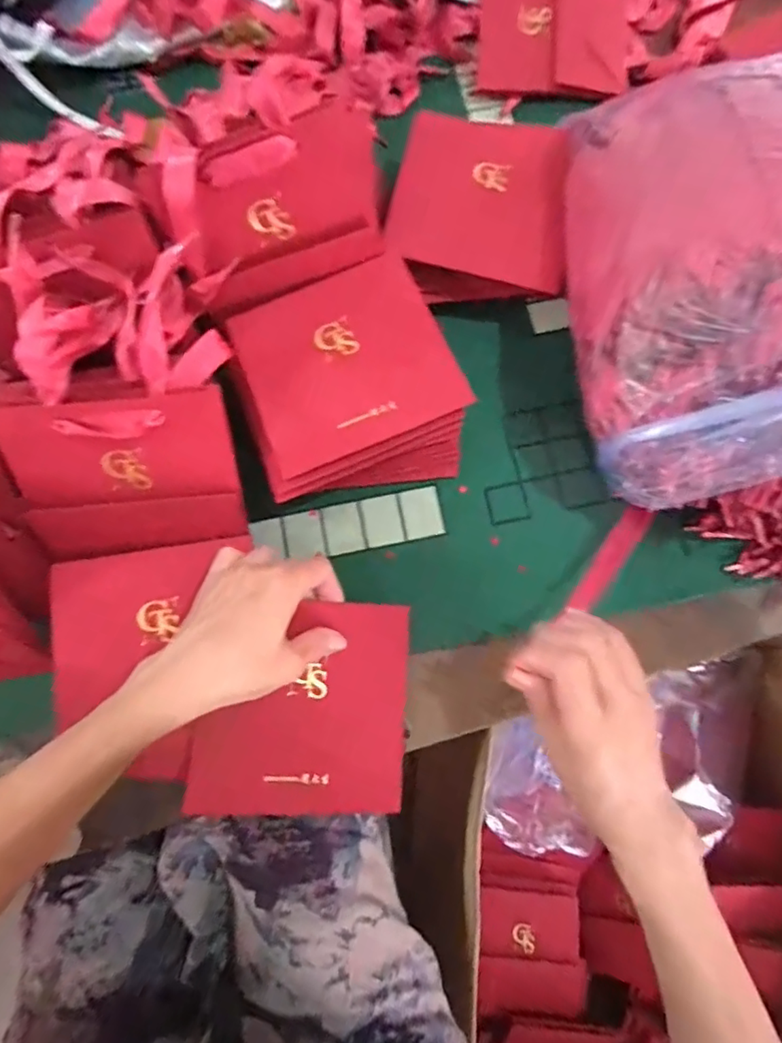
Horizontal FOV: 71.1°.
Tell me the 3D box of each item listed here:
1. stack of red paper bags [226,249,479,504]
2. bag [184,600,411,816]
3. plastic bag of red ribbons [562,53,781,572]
[{"bbox_3d":[-0.034,-0.099,0.418,0.149,0.065,0.164,-22,77,-4],"label":"stack of red paper bags"},{"bbox_3d":[-0.056,0.126,0.374,0.139,0.009,0.137,6,78,-12],"label":"bag"},{"bbox_3d":[0.240,-0.114,0.369,0.208,0.159,0.391,-9,76,-1],"label":"plastic bag of red ribbons"}]

